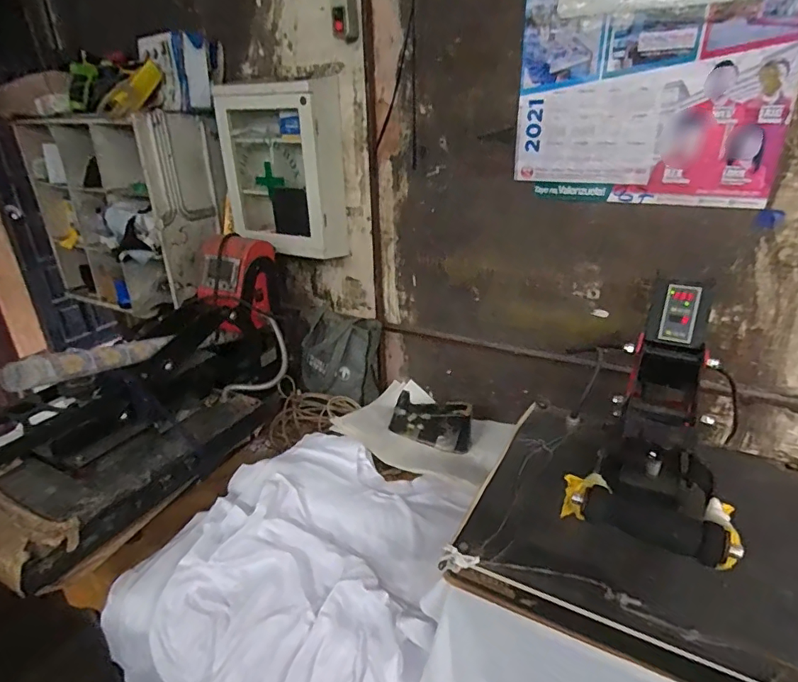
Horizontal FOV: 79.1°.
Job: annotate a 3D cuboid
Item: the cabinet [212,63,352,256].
[{"bbox_3d":[-0.296,-0.432,1.244,0.317,0.395,0.147,12,28,27],"label":"cabinet"}]

